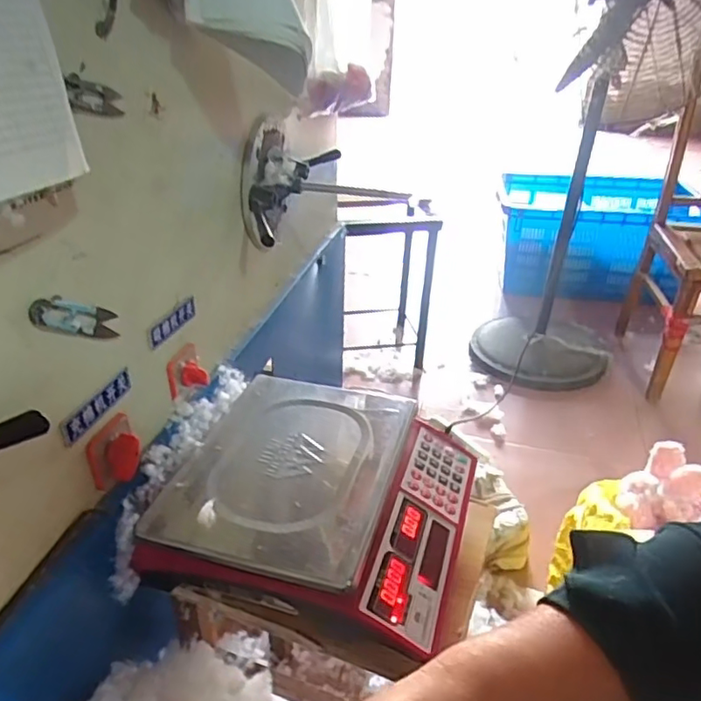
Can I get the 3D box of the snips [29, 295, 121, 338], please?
[{"bbox_3d":[-0.240,-0.028,0.525,0.005,0.029,0.116,8,-2,11],"label":"snips"}]

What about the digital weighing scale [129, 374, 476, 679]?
[{"bbox_3d":[-0.030,0.173,0.678,0.302,0.109,0.298,10,32,14],"label":"digital weighing scale"}]

